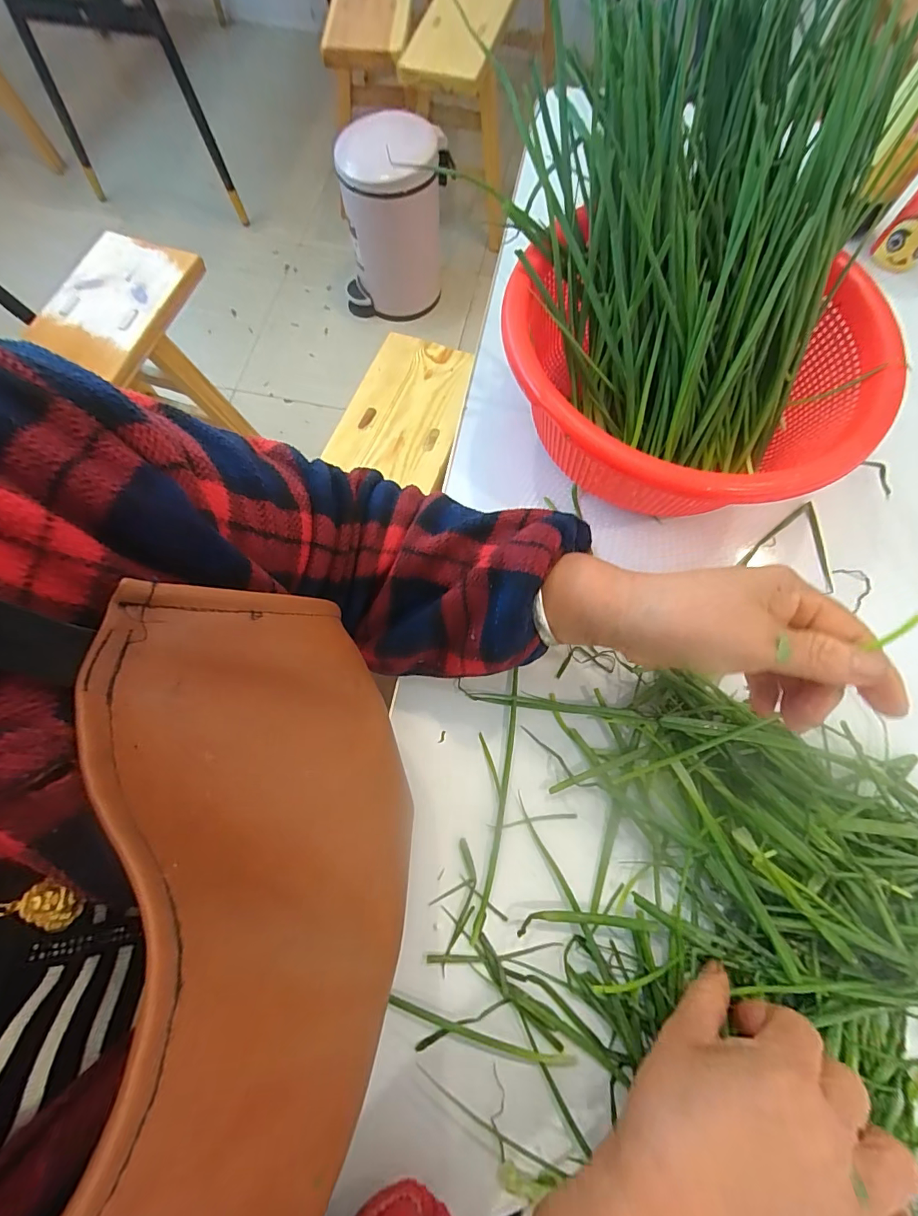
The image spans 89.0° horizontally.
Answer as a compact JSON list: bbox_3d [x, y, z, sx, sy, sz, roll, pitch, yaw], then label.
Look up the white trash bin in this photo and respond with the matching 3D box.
[{"bbox_3d":[-0.178,-1.016,1.250,0.277,0.379,0.279,14,73,5],"label":"white trash bin"}]

